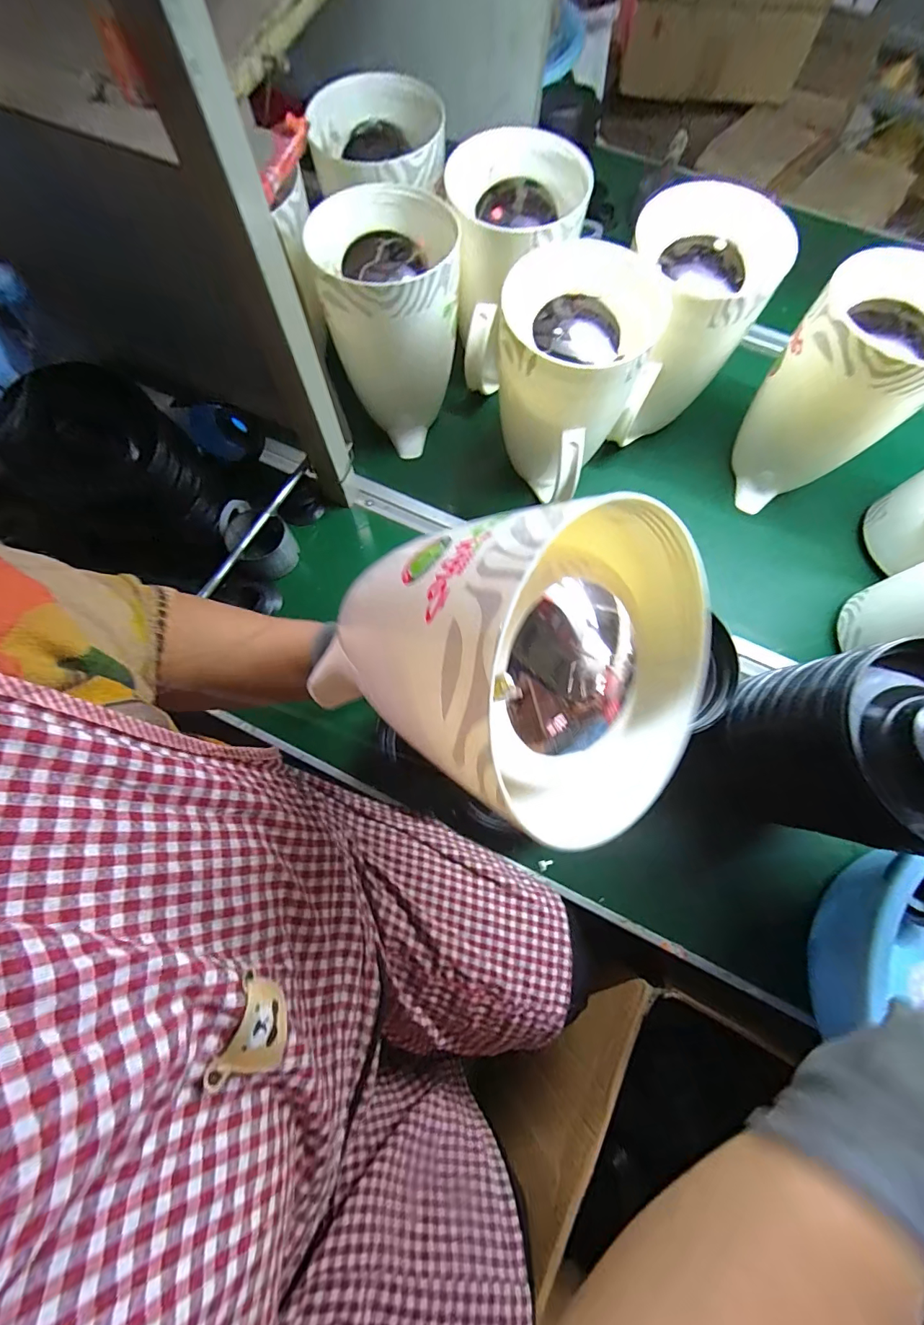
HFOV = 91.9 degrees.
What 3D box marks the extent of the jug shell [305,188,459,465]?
[{"bbox_3d":[-0.090,-0.425,0.570,0.162,0.209,0.187,-5,73,-3],"label":"jug shell"}]

